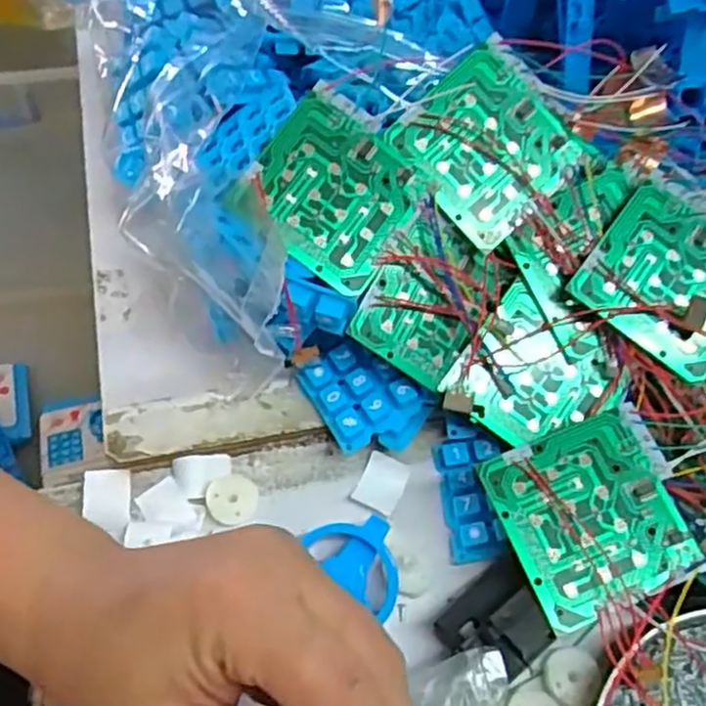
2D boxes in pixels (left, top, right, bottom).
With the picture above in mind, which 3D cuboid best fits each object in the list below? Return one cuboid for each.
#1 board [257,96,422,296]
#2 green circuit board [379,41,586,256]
[{"bbox_3d":[-0.010,-0.071,0.334,0.070,0.006,0.064,38,80,1],"label":"board"},{"bbox_3d":[0.061,-0.094,0.345,0.070,0.005,0.069,44,85,-2],"label":"green circuit board"}]

